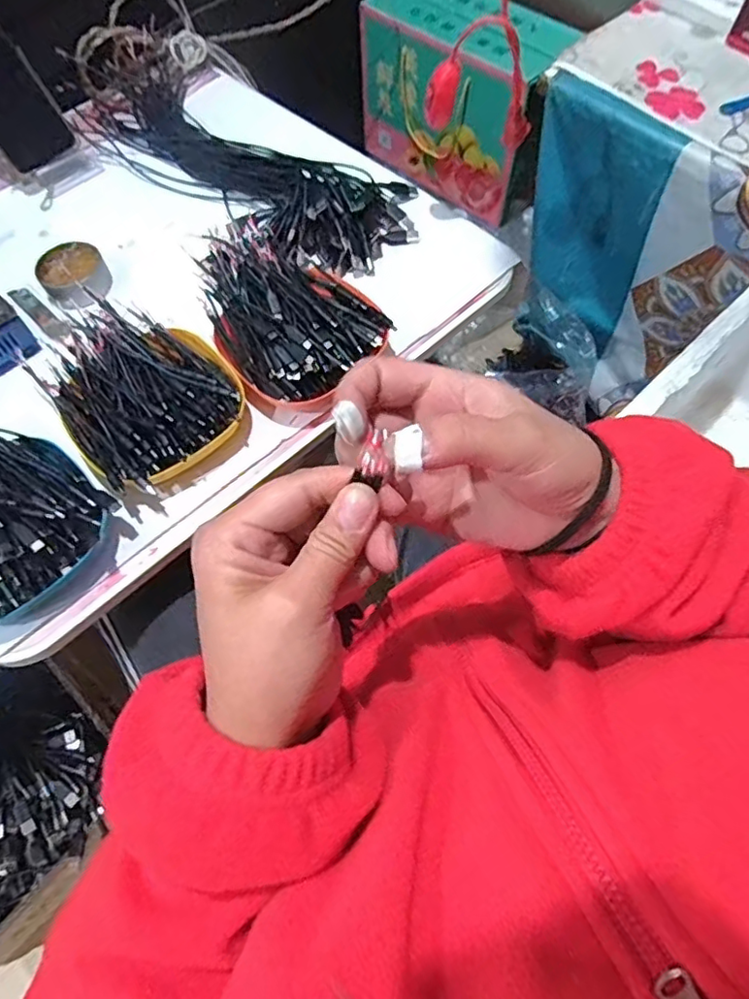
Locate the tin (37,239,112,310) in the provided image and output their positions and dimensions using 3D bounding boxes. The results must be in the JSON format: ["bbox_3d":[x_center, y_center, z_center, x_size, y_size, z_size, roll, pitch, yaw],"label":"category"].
[{"bbox_3d":[-0.300,-0.225,0.588,0.062,0.026,0.064,-33,68,-14],"label":"tin"}]

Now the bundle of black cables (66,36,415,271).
[{"bbox_3d":[-0.162,-0.389,0.653,0.463,0.045,0.163,35,70,17],"label":"bundle of black cables"}]

